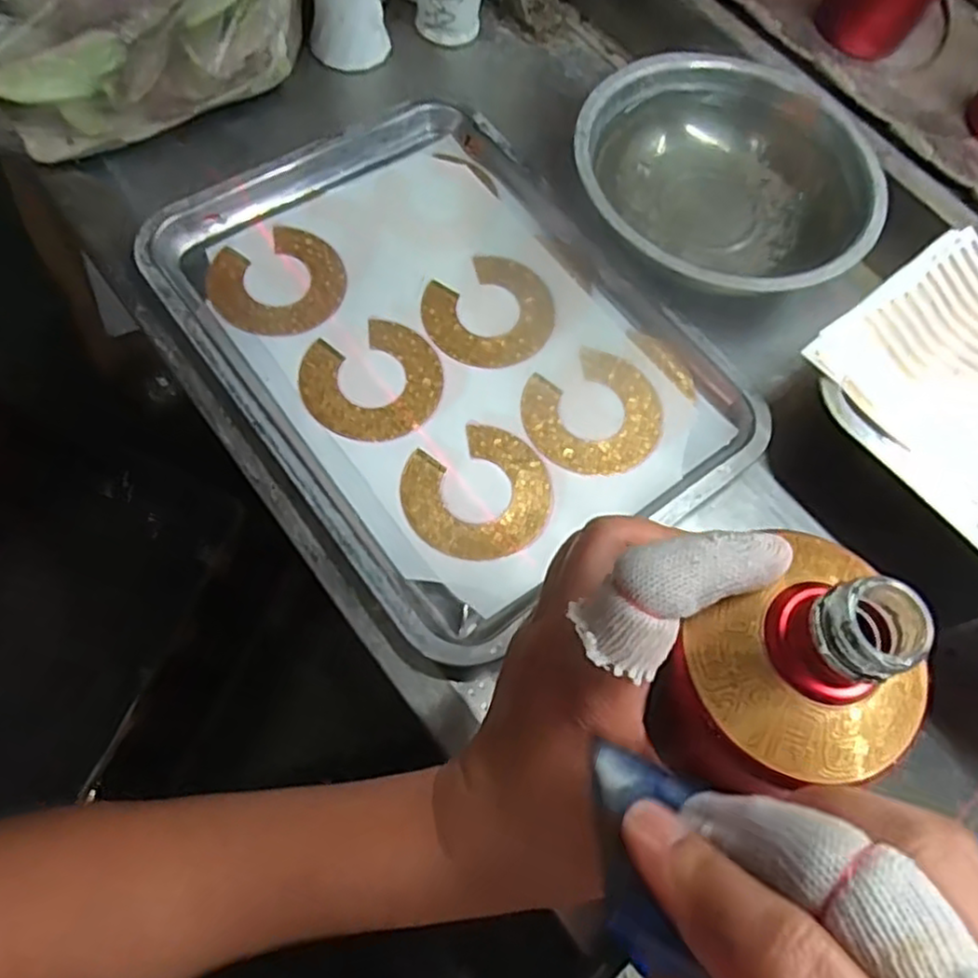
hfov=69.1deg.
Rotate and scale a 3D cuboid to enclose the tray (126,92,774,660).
[{"bbox_3d":[-0.028,-0.093,0.437,0.253,0.020,0.335,-33,72,-19],"label":"tray"}]

